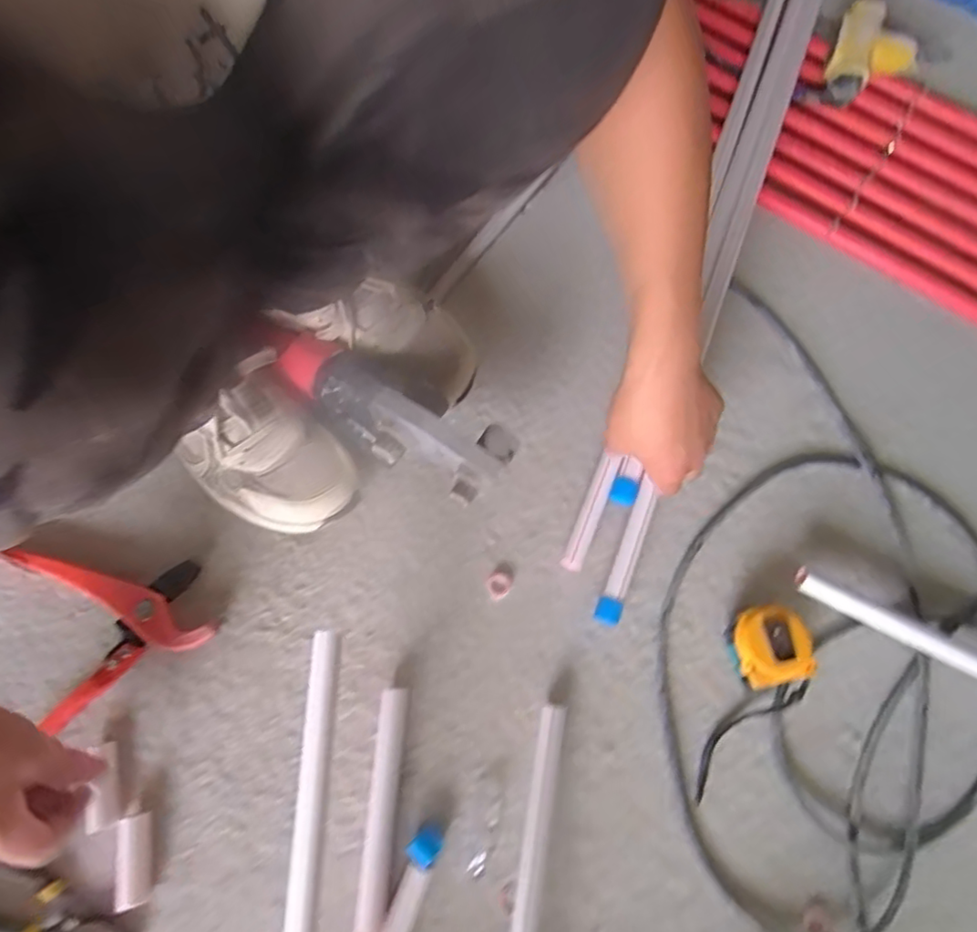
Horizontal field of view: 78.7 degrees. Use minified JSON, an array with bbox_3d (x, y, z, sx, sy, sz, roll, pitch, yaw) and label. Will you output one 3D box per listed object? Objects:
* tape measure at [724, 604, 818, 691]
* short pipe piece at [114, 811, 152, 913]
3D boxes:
[{"bbox_3d":[0.244,0.157,0.523,0.058,0.041,0.064,-9,73,-5],"label":"tape measure"},{"bbox_3d":[-0.277,0.306,0.463,0.022,0.017,0.063,-8,73,-4],"label":"short pipe piece"}]

